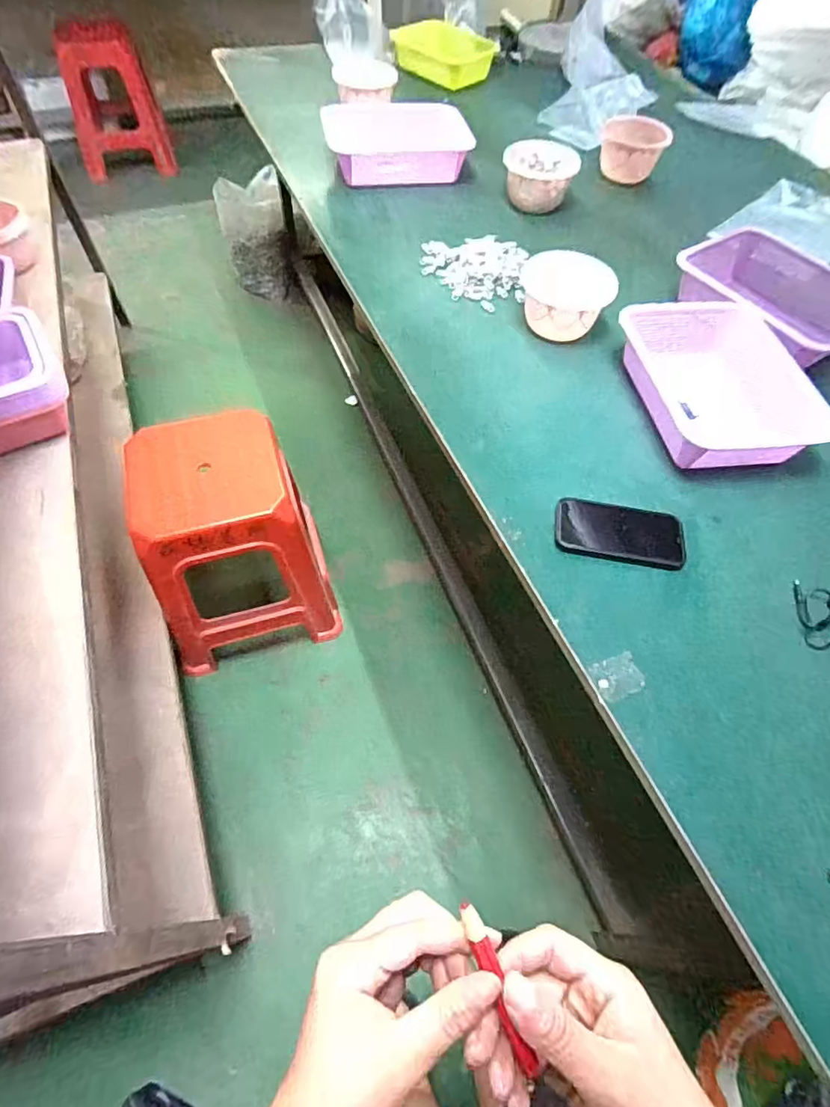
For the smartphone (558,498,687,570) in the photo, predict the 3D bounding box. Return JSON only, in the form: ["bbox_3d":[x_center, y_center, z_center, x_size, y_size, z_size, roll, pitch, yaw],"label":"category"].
[{"bbox_3d":[0.258,-0.030,0.699,0.155,0.014,0.090,13,58,6],"label":"smartphone"}]

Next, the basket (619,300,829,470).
[{"bbox_3d":[0.437,-0.249,0.809,0.205,0.073,0.299,-10,59,-8],"label":"basket"}]

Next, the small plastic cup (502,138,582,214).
[{"bbox_3d":[0.255,-0.774,1.138,0.150,0.068,0.178,16,59,8],"label":"small plastic cup"}]

